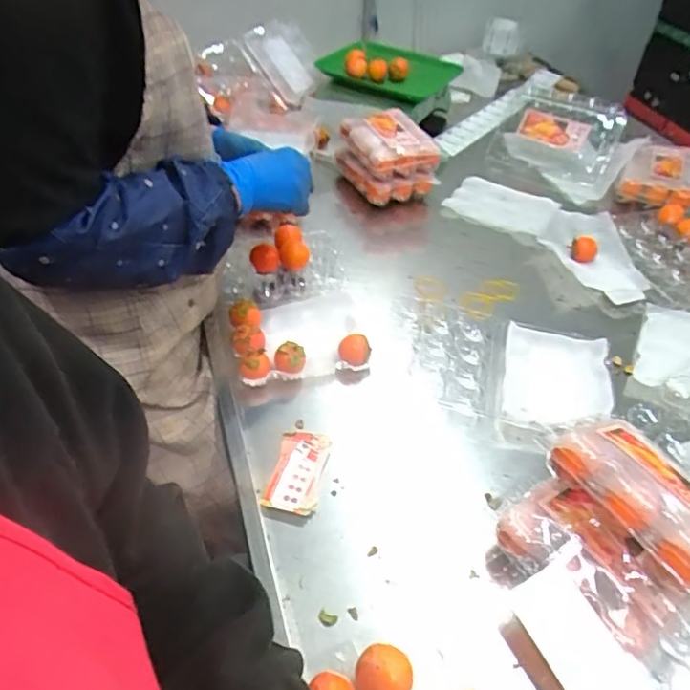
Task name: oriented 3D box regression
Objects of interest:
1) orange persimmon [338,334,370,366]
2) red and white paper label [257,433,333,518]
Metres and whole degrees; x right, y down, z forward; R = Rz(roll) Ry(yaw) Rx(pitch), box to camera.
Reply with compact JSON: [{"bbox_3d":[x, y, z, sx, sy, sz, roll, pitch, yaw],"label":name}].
[{"bbox_3d":[0.013,0.007,0.774,0.042,0.030,0.041,3,46,-1],"label":"orange persimmon"},{"bbox_3d":[-0.053,0.148,0.657,0.058,0.020,0.103,11,46,7],"label":"red and white paper label"}]

